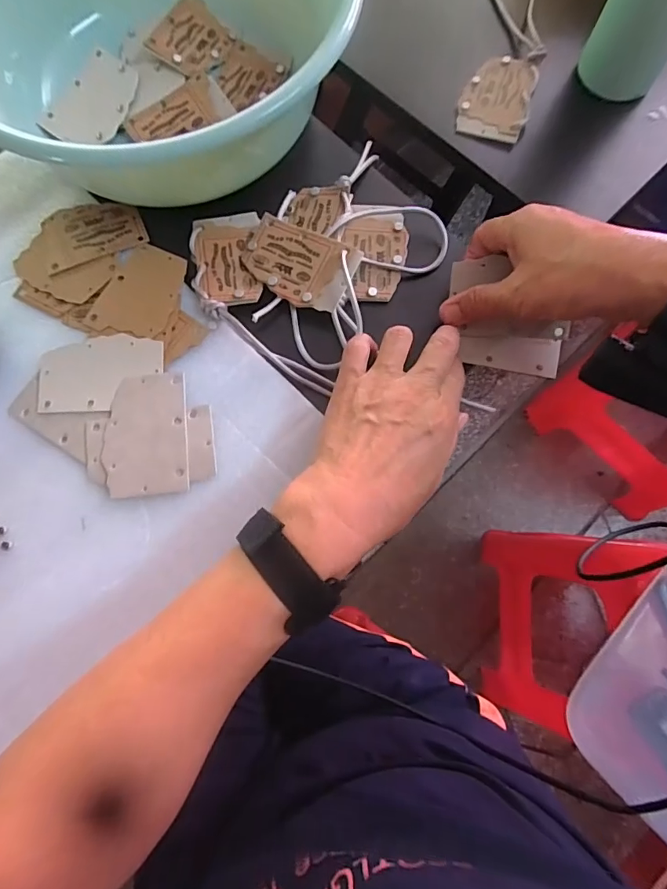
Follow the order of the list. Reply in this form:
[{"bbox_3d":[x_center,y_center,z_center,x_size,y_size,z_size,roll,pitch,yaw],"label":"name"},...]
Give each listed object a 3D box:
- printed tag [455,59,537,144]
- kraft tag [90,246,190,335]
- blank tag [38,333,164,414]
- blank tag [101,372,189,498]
[{"bbox_3d":[0.141,-0.300,0.389,0.055,0.008,0.083,20,78,6],"label":"printed tag"},{"bbox_3d":[-0.143,-0.115,0.339,0.055,0.004,0.074,19,78,6],"label":"kraft tag"},{"bbox_3d":[-0.165,-0.051,0.323,0.084,0.004,0.055,-1,79,0],"label":"blank tag"},{"bbox_3d":[-0.129,-0.007,0.313,0.054,0.006,0.084,-6,77,0],"label":"blank tag"}]

